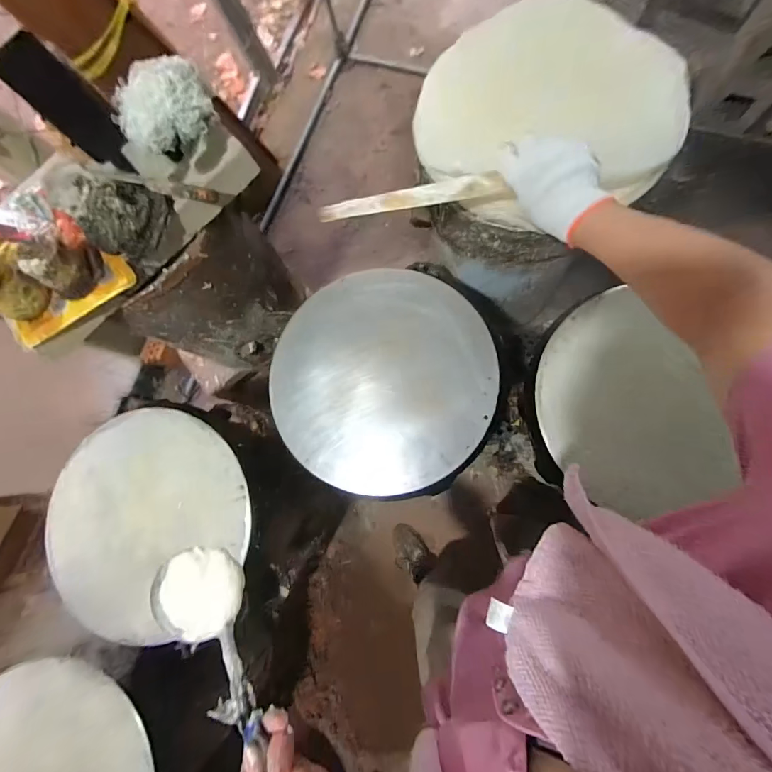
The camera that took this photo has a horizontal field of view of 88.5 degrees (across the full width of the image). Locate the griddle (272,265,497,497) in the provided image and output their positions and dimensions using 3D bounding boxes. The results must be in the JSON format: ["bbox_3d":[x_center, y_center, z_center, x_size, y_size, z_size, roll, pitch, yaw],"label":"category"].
[{"bbox_3d":[-0.008,-0.013,0.675,0.373,0.022,0.365,-1,83,6],"label":"griddle"}]

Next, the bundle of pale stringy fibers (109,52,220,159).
[{"bbox_3d":[-0.351,-0.447,0.629,0.123,0.064,0.143,35,87,12],"label":"bundle of pale stringy fibers"}]

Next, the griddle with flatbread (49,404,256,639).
[{"bbox_3d":[-0.423,0.221,0.688,0.363,0.022,0.339,-1,83,6],"label":"griddle with flatbread"}]

